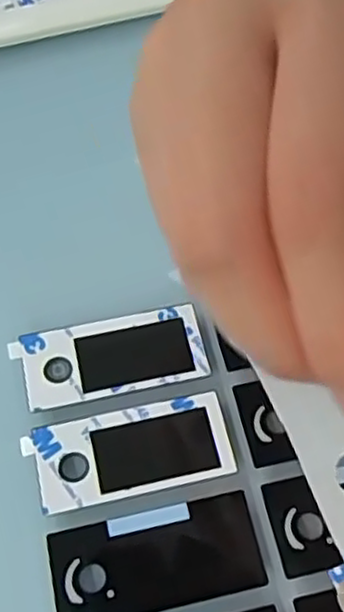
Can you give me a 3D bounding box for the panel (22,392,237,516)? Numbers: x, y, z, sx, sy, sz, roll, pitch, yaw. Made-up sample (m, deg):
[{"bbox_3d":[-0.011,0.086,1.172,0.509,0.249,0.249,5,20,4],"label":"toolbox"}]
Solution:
[{"bbox_3d":[-0.013,0.045,0.217,0.060,0.004,0.027,-11,62,-7],"label":"panel"}]

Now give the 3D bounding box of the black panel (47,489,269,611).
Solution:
[{"bbox_3d":[-0.005,0.072,0.201,0.059,0.004,0.027,-11,62,-7],"label":"black panel"}]

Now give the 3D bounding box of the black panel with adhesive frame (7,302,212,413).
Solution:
[{"bbox_3d":[-0.020,0.016,0.231,0.060,0.004,0.027,-11,62,-7],"label":"black panel with adhesive frame"}]

